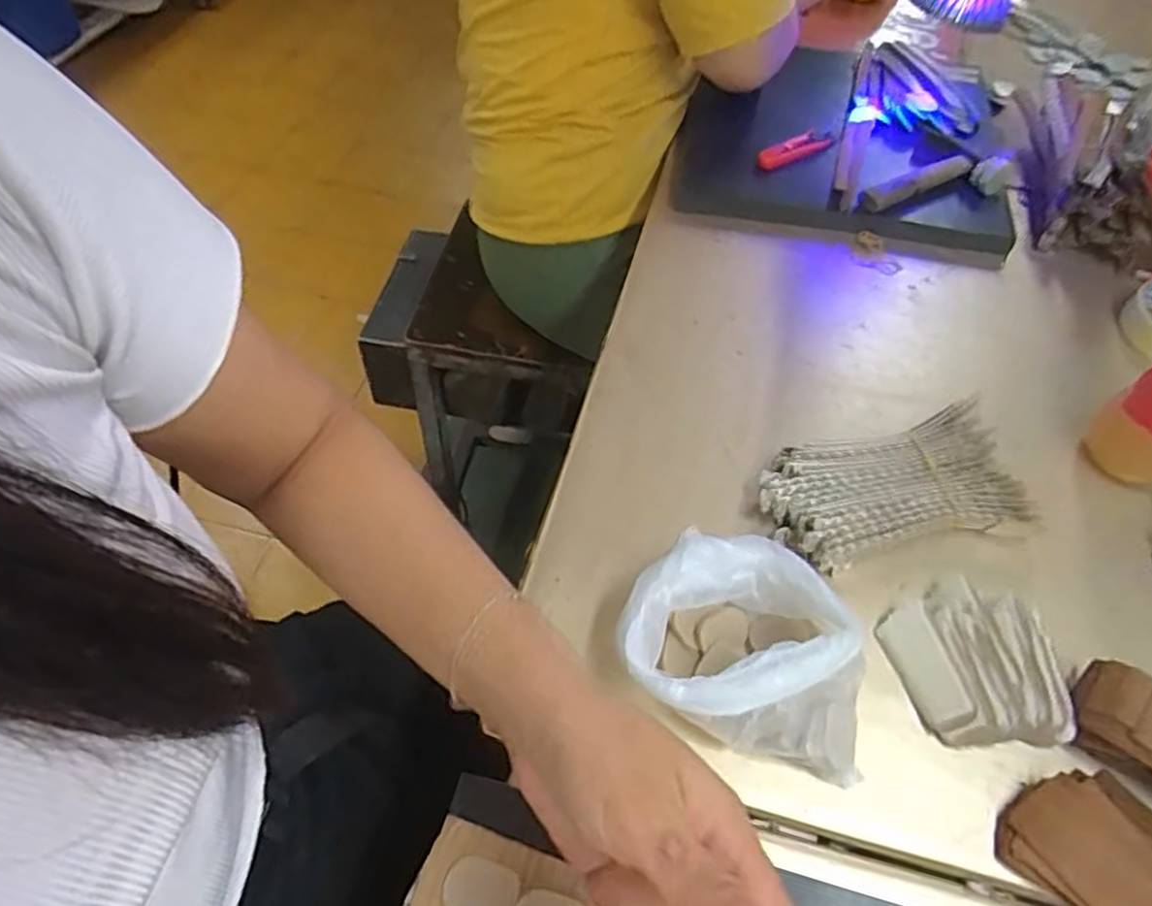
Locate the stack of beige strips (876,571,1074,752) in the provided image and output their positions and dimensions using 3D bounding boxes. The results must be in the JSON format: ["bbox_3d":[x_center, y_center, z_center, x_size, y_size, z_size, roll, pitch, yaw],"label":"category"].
[{"bbox_3d":[0.232,0.121,0.415,0.085,0.026,0.093,-10,55,-9],"label":"stack of beige strips"}]

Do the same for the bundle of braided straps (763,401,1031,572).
[{"bbox_3d":[0.209,0.026,0.480,0.167,0.029,0.086,-12,56,-10],"label":"bundle of braided straps"}]

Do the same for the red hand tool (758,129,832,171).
[{"bbox_3d":[0.217,-0.300,0.705,0.093,0.016,0.023,-33,61,-22],"label":"red hand tool"}]

